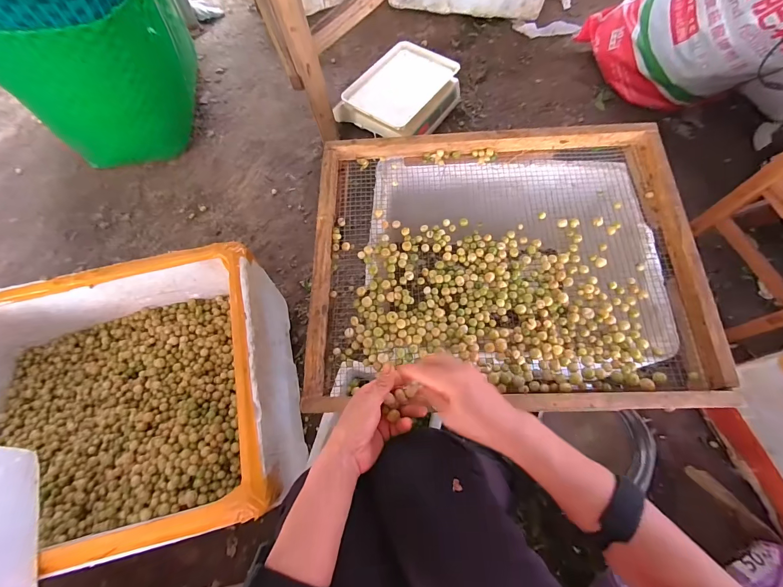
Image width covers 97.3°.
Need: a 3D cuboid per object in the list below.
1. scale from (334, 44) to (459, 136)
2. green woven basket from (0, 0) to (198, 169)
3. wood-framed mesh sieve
[{"bbox_3d":[0.028,-0.605,1.057,0.258,0.106,0.301,33,73,14],"label":"scale"},{"bbox_3d":[-0.801,-0.691,0.891,0.440,0.480,0.596,-34,71,-11],"label":"green woven basket"},{"bbox_3d":[0.166,-0.059,0.550,0.565,0.059,0.454,-1,68,2],"label":"wood-framed mesh sieve"}]

